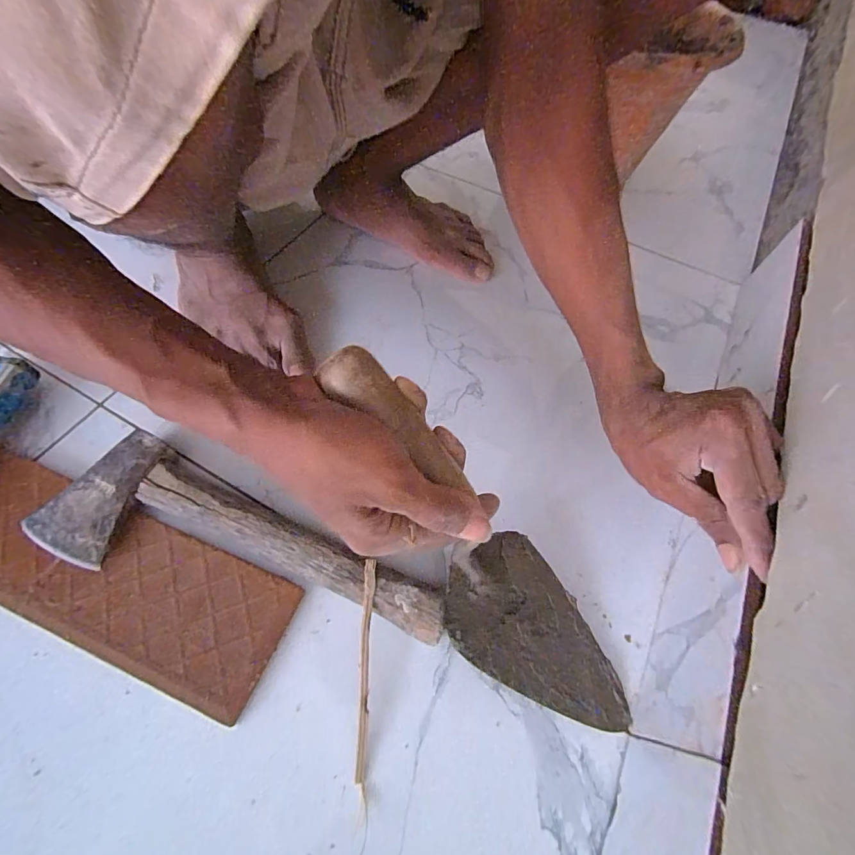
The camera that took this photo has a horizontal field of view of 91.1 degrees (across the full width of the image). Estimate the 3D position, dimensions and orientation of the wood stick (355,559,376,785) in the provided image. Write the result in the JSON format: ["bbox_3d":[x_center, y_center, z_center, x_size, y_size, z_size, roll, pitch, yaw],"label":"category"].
[{"bbox_3d":[-0.041,0.154,0.275,0.008,0.004,0.128,2,73,-4],"label":"wood stick"}]

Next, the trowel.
[{"bbox_3d":[0.031,0.079,0.252,0.074,0.054,0.287,-39,109,-22],"label":"trowel"}]

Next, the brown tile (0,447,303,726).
[{"bbox_3d":[-0.329,0.068,0.313,0.477,0.015,0.096,21,61,7],"label":"brown tile"}]

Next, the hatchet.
[{"bbox_3d":[-0.130,0.086,0.310,0.290,0.027,0.091,16,61,5],"label":"hatchet"}]

